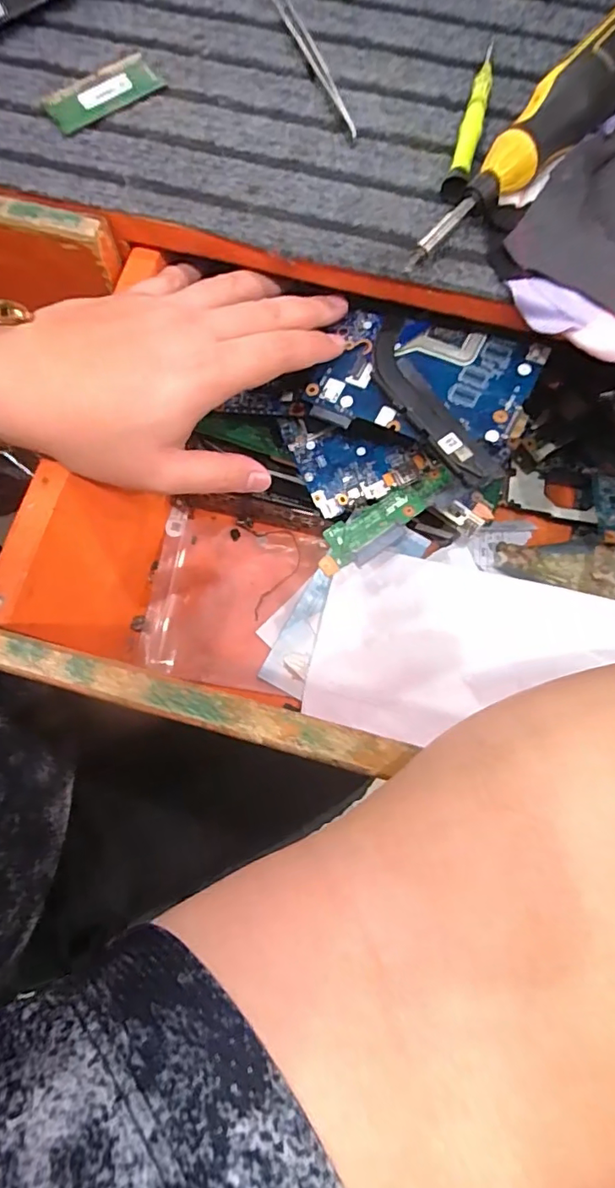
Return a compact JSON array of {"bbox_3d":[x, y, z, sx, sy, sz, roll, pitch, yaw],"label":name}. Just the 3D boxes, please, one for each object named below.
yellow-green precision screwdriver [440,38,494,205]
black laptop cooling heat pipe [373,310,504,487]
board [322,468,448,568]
[{"bbox_3d":[0.093,-0.266,0.299,0.012,0.010,0.122,16,75,4],"label":"yellow-green precision screwdriver"},{"bbox_3d":[0.065,-0.109,0.302,0.029,0.013,0.120,-23,76,-6],"label":"black laptop cooling heat pipe"},{"bbox_3d":[0.052,-0.049,0.344,0.087,0.004,0.027,-28,78,3],"label":"board"}]

